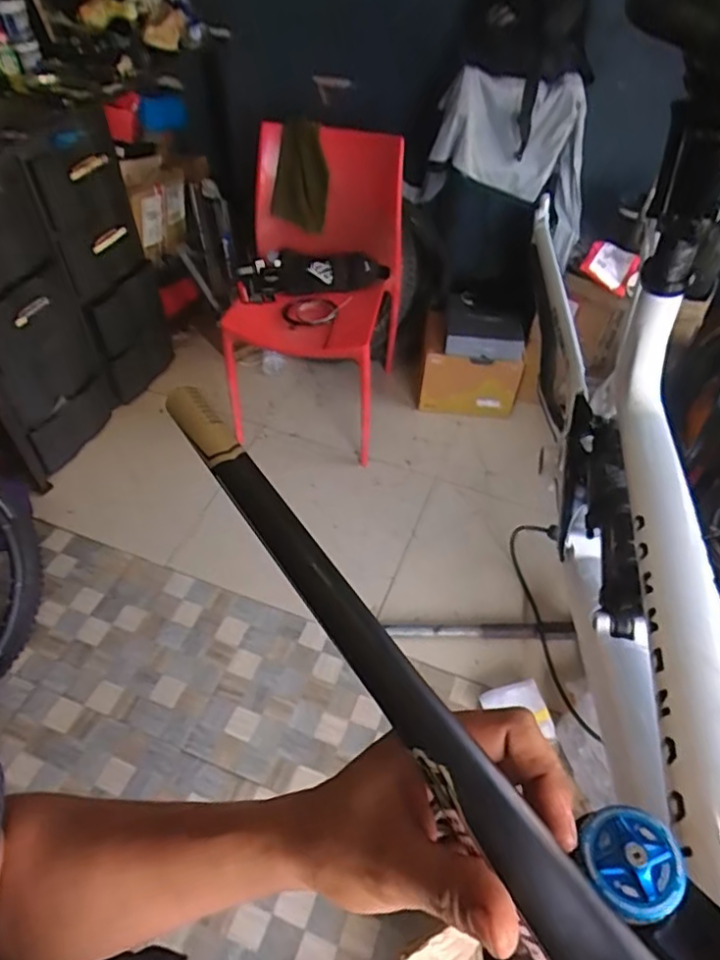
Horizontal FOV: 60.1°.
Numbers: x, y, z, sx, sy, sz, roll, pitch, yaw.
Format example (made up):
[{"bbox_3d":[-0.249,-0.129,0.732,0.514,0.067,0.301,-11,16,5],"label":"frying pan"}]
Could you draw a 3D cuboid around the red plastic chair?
[{"bbox_3d":[-0.132,-0.537,1.864,0.448,0.781,0.669,13,50,10],"label":"red plastic chair"}]

